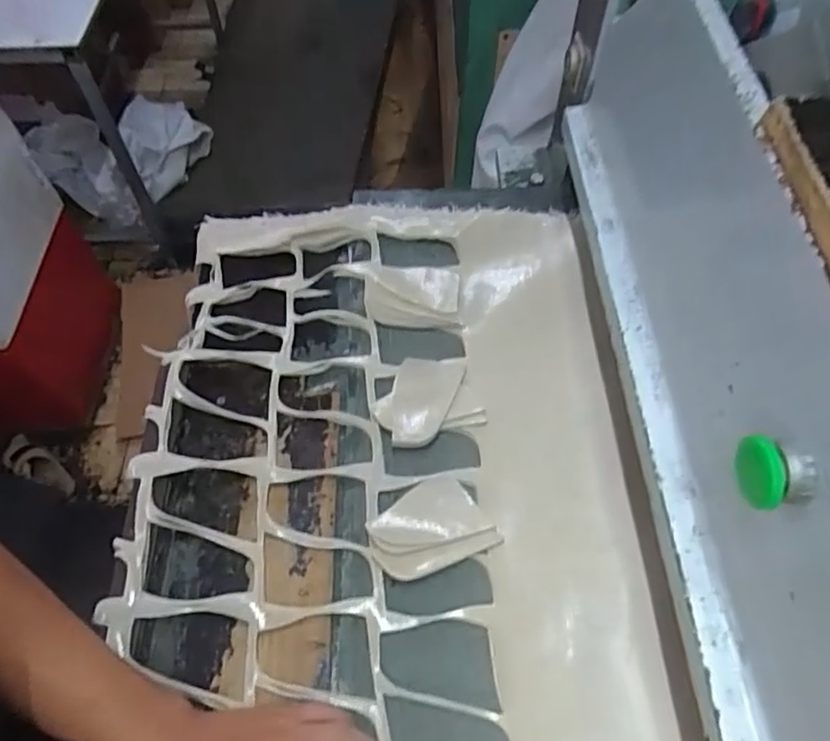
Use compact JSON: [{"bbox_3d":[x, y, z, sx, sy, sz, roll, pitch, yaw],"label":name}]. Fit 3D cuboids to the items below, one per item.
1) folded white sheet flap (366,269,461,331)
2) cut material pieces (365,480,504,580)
[{"bbox_3d":[-0.002,-0.083,0.671,0.102,0.021,0.078,6,58,5],"label":"folded white sheet flap"},{"bbox_3d":[0.012,0.128,0.525,0.102,0.034,0.072,-17,59,-9],"label":"cut material pieces"}]

